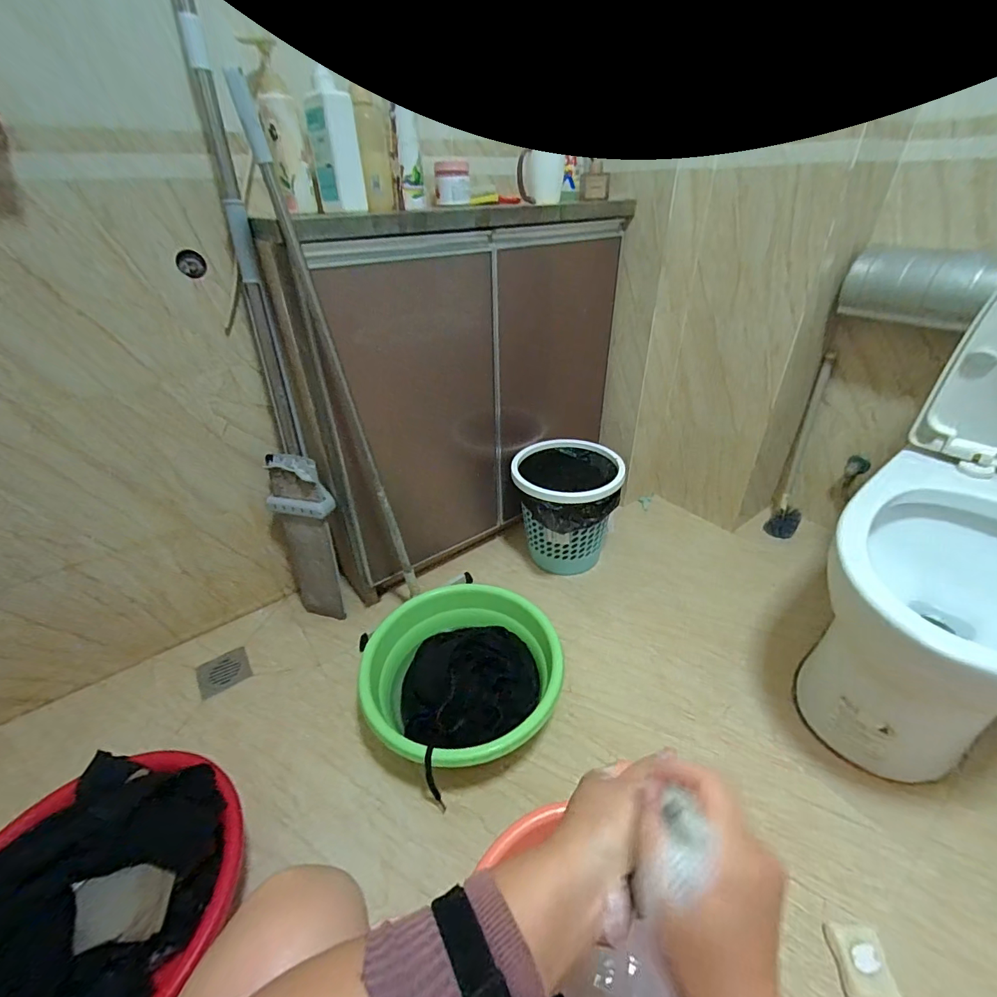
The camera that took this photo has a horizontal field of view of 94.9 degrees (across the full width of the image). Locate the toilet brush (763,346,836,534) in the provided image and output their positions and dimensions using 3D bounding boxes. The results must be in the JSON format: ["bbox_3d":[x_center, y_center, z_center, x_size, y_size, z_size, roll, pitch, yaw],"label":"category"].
[{"bbox_3d":[0.805,-0.113,1.190,0.077,0.450,0.154,18,41,26],"label":"toilet brush"}]

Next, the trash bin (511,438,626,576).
[{"bbox_3d":[0.168,0.034,1.176,0.246,0.281,0.241,-1,34,1],"label":"trash bin"}]

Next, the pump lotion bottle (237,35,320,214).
[{"bbox_3d":[-0.336,-0.575,0.715,0.063,0.209,0.050,-11,35,-12],"label":"pump lotion bottle"}]

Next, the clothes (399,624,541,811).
[{"bbox_3d":[-0.056,0.336,0.843,0.266,0.103,0.257,-20,38,-25],"label":"clothes"}]

